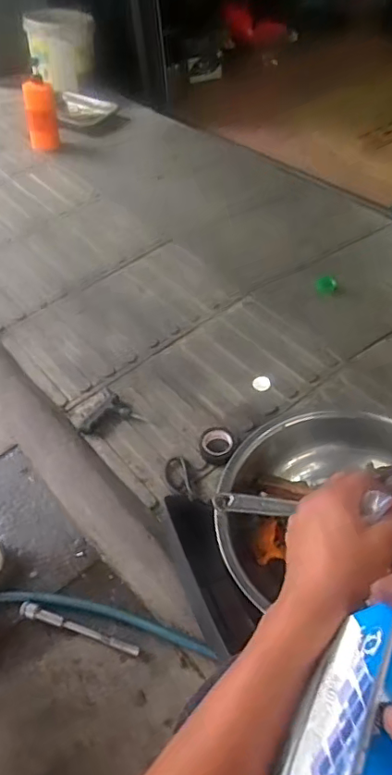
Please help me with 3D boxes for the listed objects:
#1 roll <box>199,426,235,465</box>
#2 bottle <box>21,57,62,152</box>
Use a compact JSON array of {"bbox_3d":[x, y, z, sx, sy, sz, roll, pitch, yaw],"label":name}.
[{"bbox_3d":[0.039,0.107,0.995,0.064,0.018,0.077,2,52,2],"label":"roll"},{"bbox_3d":[-0.474,-0.843,1.614,0.104,0.209,0.105,-15,51,-7],"label":"bottle"}]

